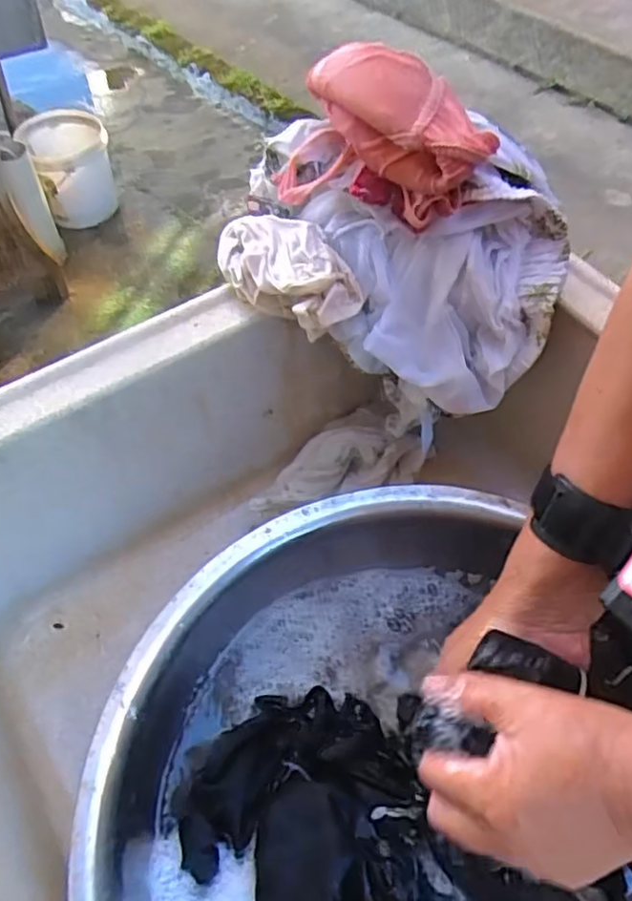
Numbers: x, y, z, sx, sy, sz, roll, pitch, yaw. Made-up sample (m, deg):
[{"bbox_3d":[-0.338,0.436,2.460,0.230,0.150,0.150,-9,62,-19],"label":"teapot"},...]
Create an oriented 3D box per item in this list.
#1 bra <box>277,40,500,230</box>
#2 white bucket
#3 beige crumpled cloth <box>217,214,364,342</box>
[{"bbox_3d":[0.047,-0.206,0.423,0.137,0.076,0.095,21,57,13],"label":"bra"},{"bbox_3d":[-0.611,-0.699,1.637,0.205,0.184,0.215,-17,57,-13],"label":"white bucket"},{"bbox_3d":[-0.018,-0.124,0.451,0.066,0.044,0.112,-35,63,-22],"label":"beige crumpled cloth"}]

